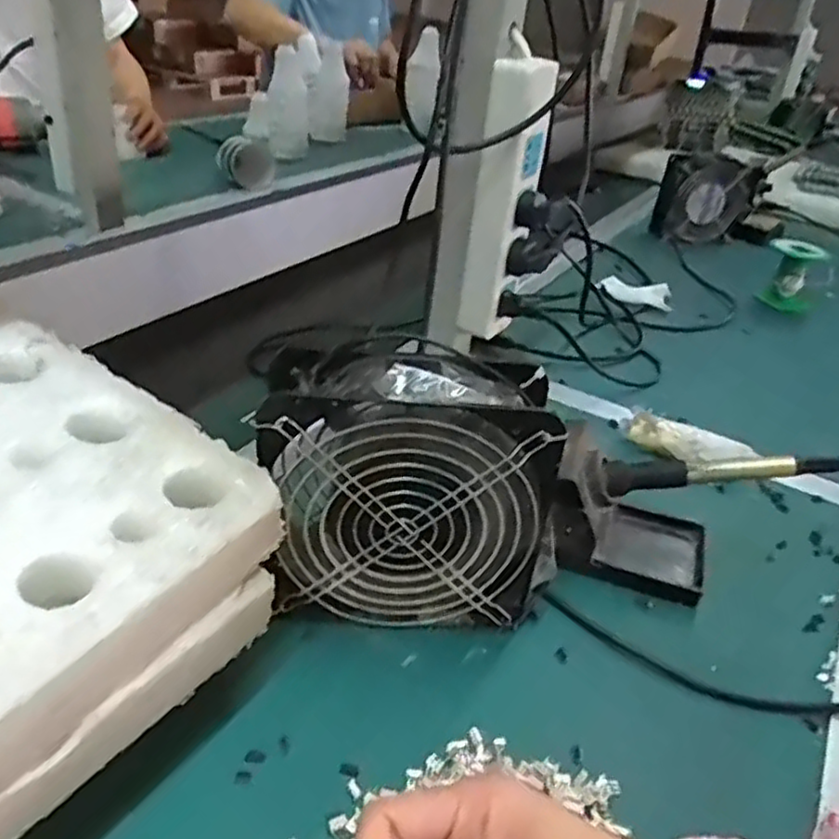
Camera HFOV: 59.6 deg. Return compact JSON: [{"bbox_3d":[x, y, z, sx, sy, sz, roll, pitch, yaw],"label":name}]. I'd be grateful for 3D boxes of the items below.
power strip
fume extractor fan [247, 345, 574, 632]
[{"bbox_3d":[0.066,-0.178,0.606,0.058,0.216,0.039,10,32,5],"label":"power strip"},{"bbox_3d":[-0.004,0.042,0.398,0.151,0.153,0.056,3,32,-7],"label":"fume extractor fan"}]

